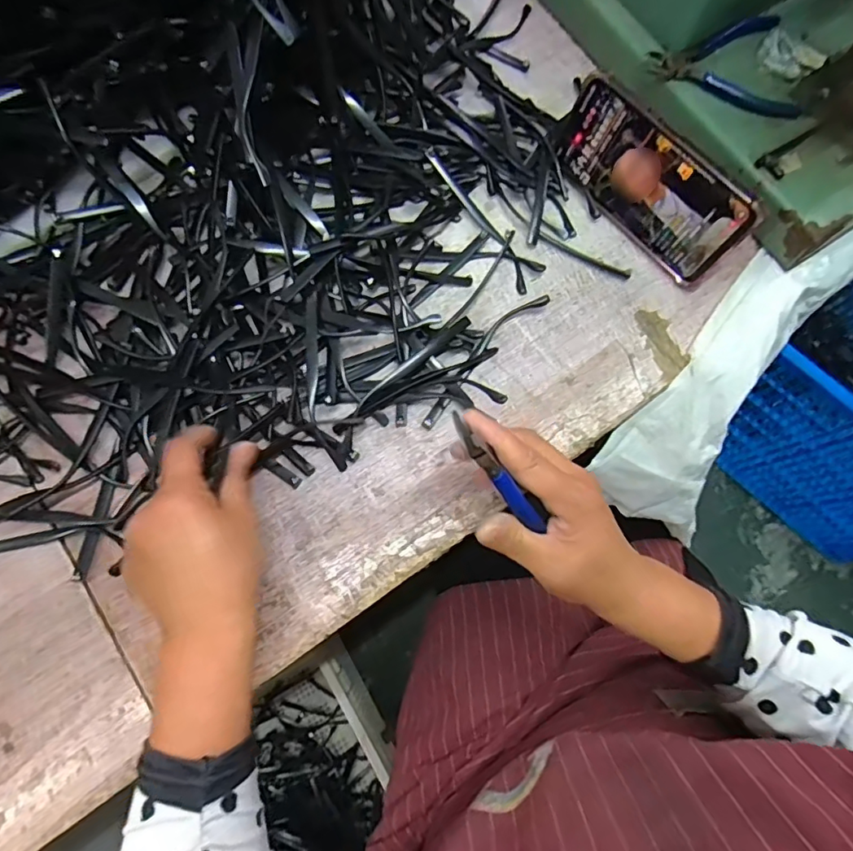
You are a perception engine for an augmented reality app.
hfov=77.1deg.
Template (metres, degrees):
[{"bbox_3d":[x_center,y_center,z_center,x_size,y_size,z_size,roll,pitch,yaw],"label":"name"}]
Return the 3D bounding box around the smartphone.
[{"bbox_3d":[0.168,-0.186,0.409,0.006,0.080,0.159,-37,80,-28],"label":"smartphone"}]

